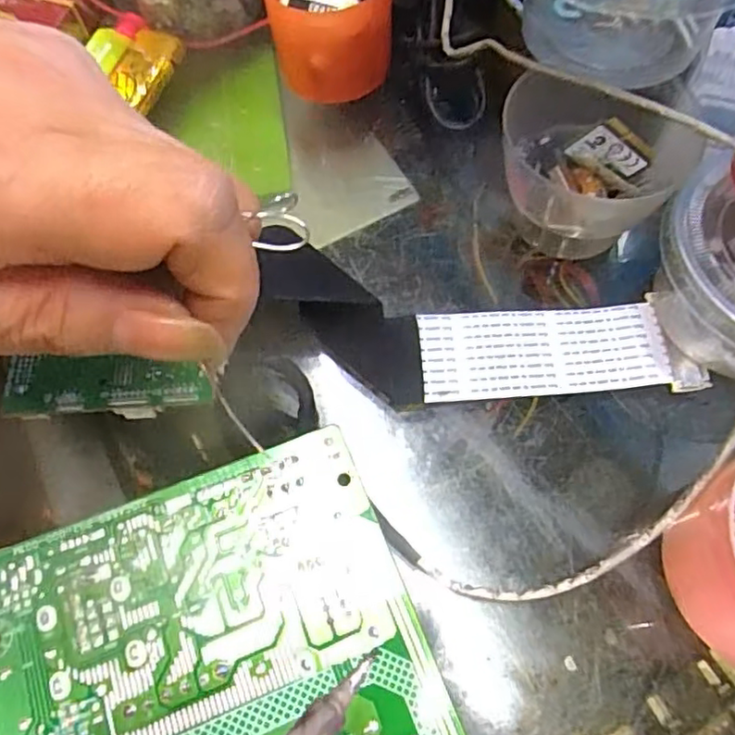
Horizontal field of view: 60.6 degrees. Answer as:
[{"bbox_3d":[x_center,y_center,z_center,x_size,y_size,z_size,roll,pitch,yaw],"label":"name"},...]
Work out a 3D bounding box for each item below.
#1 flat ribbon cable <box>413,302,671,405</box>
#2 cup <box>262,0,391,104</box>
[{"bbox_3d":[0.062,-0.005,0.223,0.086,0.004,0.031,-4,74,-4],"label":"flat ribbon cable"},{"bbox_3d":[-0.016,-0.146,0.263,0.050,0.045,0.046,-1,66,2],"label":"cup"}]

